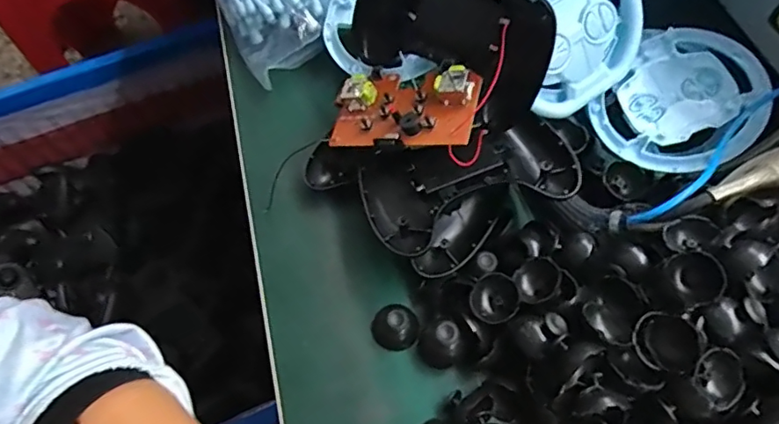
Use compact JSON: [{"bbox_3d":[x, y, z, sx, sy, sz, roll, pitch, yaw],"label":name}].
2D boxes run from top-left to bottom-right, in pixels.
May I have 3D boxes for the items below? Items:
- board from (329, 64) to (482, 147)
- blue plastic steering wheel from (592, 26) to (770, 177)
[{"bbox_3d":[0.008,-0.064,0.332,0.091,0.016,0.050,2,72,27],"label":"board"},{"bbox_3d":[0.192,-0.070,0.353,0.089,0.020,0.103,38,84,27],"label":"blue plastic steering wheel"}]

